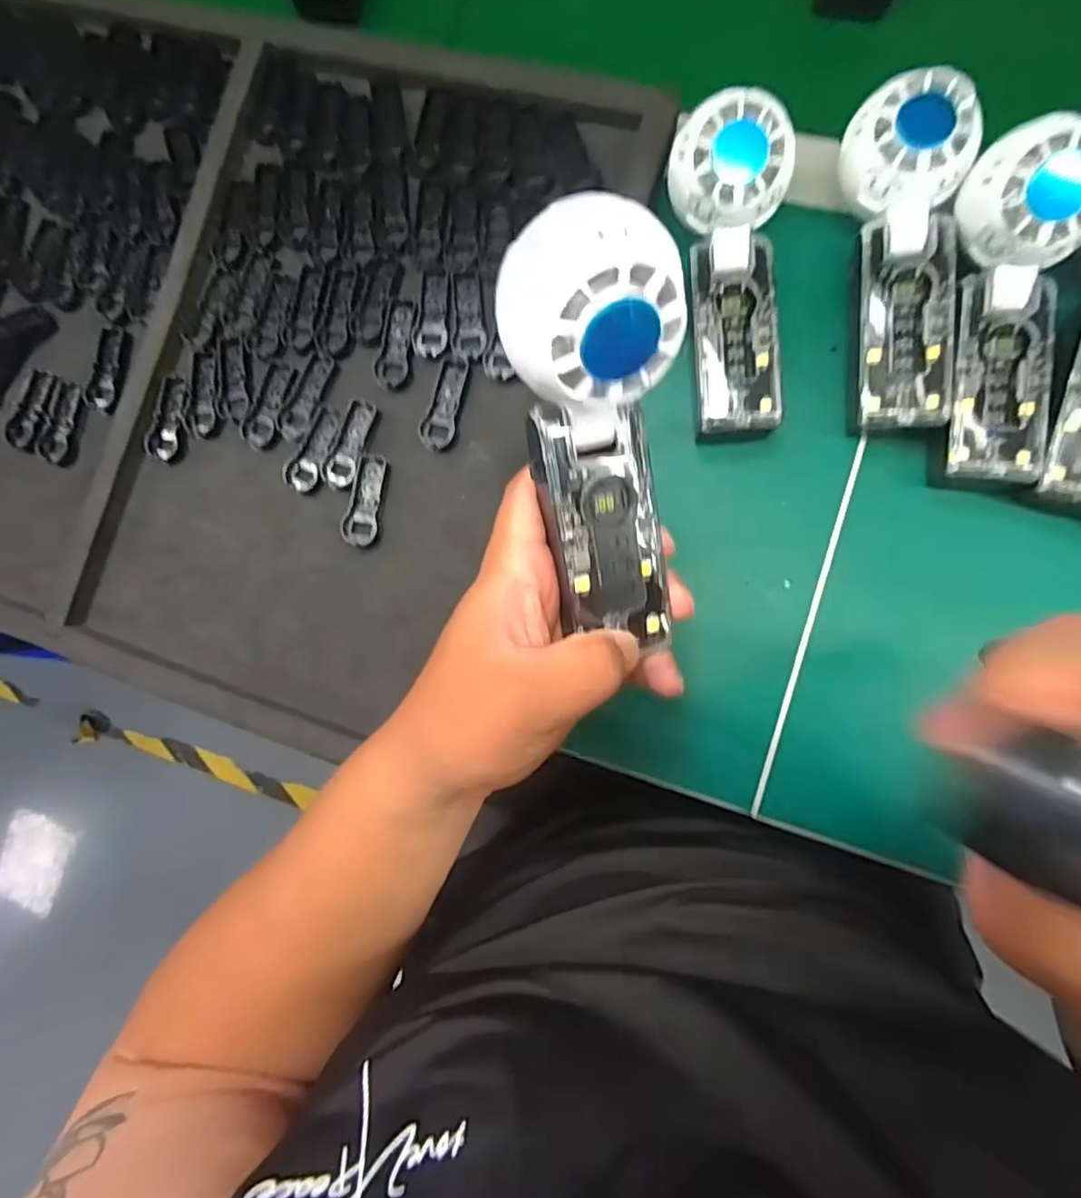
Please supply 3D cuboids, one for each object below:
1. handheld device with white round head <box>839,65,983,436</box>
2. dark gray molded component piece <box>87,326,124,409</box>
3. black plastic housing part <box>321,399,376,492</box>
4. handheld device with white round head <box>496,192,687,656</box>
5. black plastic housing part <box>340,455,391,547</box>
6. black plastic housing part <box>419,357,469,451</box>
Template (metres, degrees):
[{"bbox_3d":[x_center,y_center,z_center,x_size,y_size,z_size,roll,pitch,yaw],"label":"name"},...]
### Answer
[{"bbox_3d":[0.193,-0.173,0.320,0.060,0.060,0.165,-4,85,8],"label":"handheld device with white round head"},{"bbox_3d":[-0.285,-0.153,0.399,0.018,0.004,0.054,10,87,9],"label":"dark gray molded component piece"},{"bbox_3d":[-0.117,-0.095,0.371,0.021,0.004,0.056,17,88,9],"label":"black plastic housing part"},{"bbox_3d":[0.024,-0.055,0.229,0.056,0.035,0.157,-5,126,7],"label":"handheld device with white round head"},{"bbox_3d":[-0.105,-0.060,0.367,0.022,0.005,0.055,12,87,9],"label":"black plastic housing part"},{"bbox_3d":[-0.058,-0.118,0.365,0.020,0.004,0.057,12,87,9],"label":"black plastic housing part"}]

